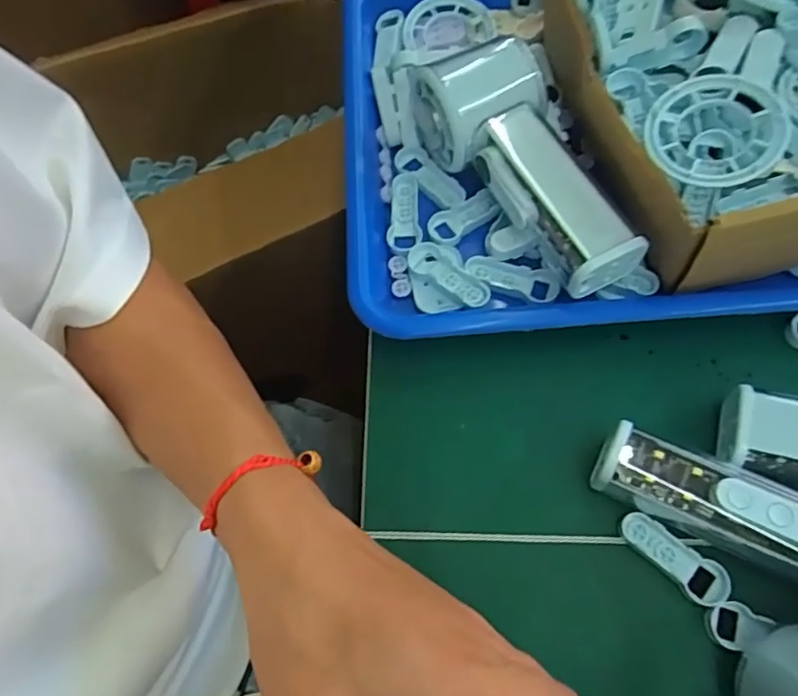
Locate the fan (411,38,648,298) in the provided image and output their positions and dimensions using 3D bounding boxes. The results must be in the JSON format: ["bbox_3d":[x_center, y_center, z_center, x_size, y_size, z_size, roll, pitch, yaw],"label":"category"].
[{"bbox_3d":[0.063,-0.093,0.317,0.063,0.046,0.151,-21,69,-6],"label":"fan"}]

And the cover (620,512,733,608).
[{"bbox_3d":[0.123,0.096,0.272,0.050,0.011,0.019,33,73,14],"label":"cover"}]

